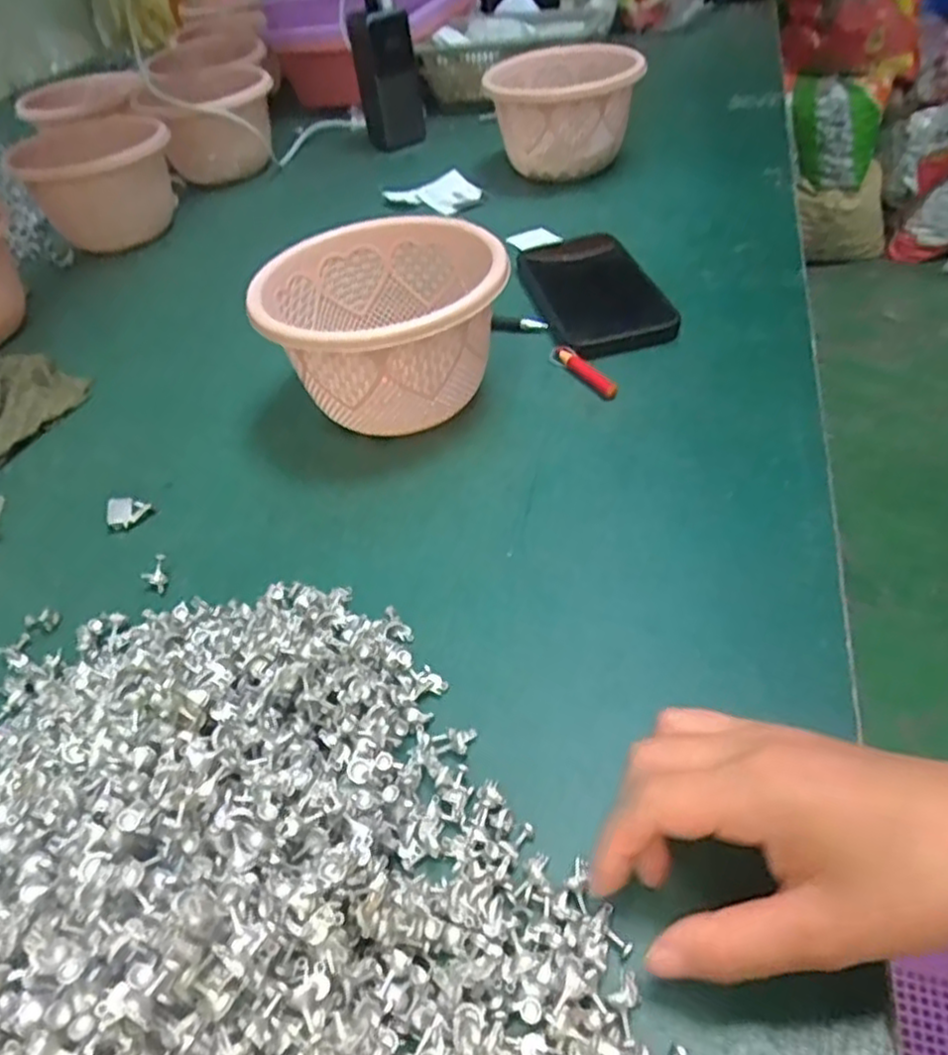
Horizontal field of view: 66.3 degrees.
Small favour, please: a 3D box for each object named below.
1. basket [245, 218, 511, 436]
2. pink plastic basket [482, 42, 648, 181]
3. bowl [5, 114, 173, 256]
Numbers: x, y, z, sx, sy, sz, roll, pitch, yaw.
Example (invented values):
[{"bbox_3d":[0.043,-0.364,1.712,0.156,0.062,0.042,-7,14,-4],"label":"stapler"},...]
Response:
[{"bbox_3d":[-0.052,-0.115,0.442,0.130,0.090,0.134,-3,45,3],"label":"basket"},{"bbox_3d":[0.082,-0.392,0.690,0.129,0.093,0.120,-6,45,1],"label":"pink plastic basket"},{"bbox_3d":[-0.348,-0.322,0.691,0.125,0.088,0.135,-3,45,3],"label":"bowl"}]

